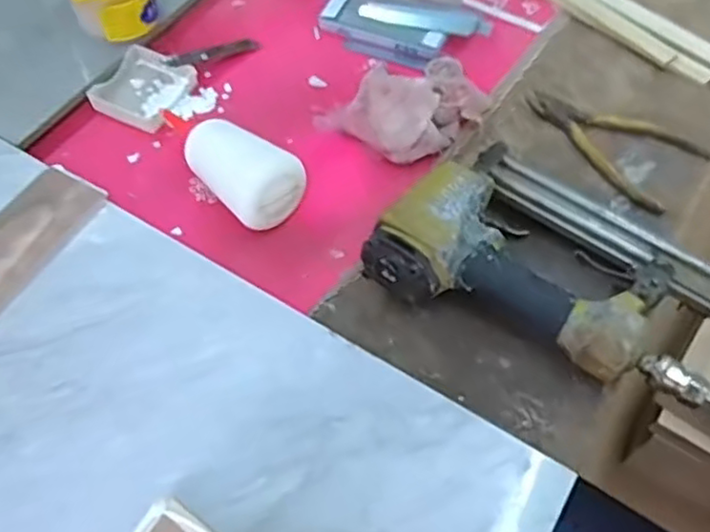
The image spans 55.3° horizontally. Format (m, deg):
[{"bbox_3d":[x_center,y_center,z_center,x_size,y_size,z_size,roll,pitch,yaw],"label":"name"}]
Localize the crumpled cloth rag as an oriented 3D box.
[{"bbox_3d":[0.052,-0.142,0.588,0.140,0.040,0.092,-25,62,-17],"label":"crumpled cloth rag"}]

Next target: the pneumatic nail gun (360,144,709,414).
[{"bbox_3d":[0.149,-0.008,0.495,0.239,0.053,0.152,25,60,13],"label":"pneumatic nail gun"}]

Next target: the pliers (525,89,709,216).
[{"bbox_3d":[0.229,-0.117,0.593,0.091,0.012,0.156,-32,64,-20],"label":"pliers"}]

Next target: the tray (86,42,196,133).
[{"bbox_3d":[-0.193,-0.163,0.626,0.078,0.021,0.081,24,60,13],"label":"tray"}]

